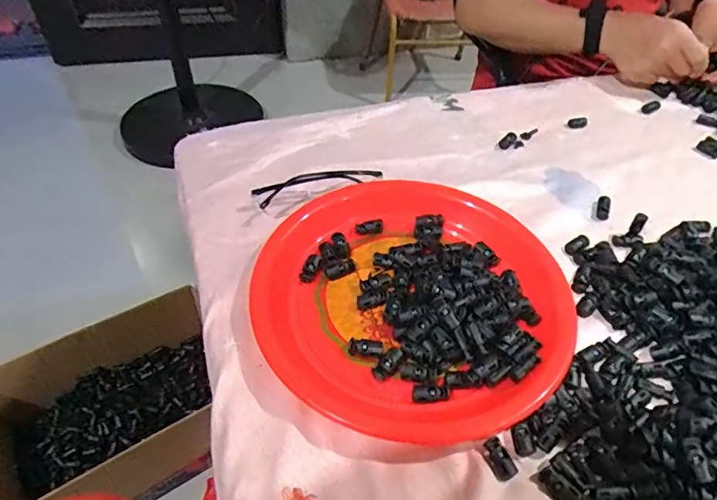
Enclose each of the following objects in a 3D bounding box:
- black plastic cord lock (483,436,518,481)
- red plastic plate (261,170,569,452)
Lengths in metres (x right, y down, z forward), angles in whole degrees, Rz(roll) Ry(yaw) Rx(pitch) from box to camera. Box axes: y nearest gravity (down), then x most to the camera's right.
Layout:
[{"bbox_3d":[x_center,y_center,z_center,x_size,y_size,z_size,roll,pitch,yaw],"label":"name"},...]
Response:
[{"bbox_3d":[0.096,0.142,0.339,0.016,0.011,0.028,-12,48,-14],"label":"black plastic cord lock"},{"bbox_3d":[0.042,0.035,0.431,0.247,0.029,0.266,2,46,-2],"label":"red plastic plate"}]

